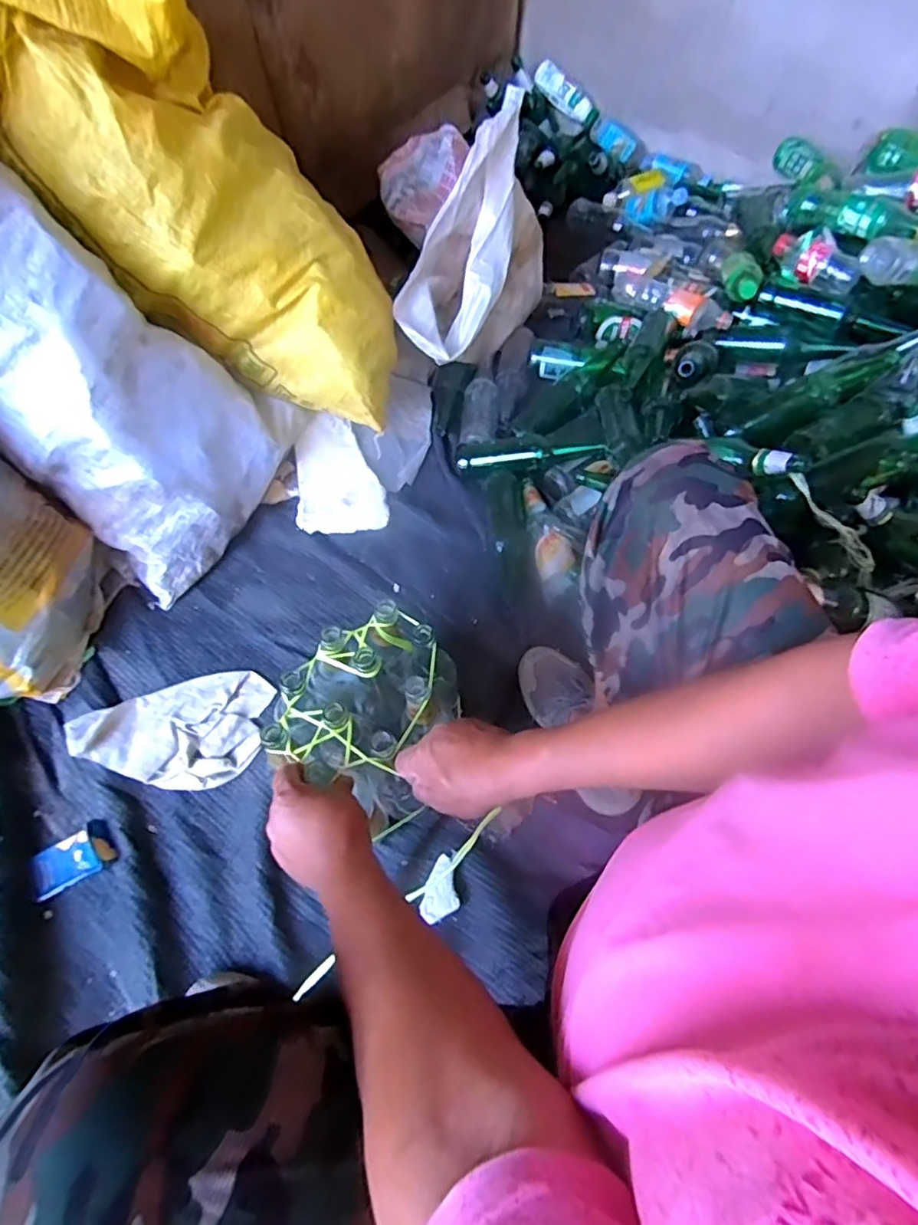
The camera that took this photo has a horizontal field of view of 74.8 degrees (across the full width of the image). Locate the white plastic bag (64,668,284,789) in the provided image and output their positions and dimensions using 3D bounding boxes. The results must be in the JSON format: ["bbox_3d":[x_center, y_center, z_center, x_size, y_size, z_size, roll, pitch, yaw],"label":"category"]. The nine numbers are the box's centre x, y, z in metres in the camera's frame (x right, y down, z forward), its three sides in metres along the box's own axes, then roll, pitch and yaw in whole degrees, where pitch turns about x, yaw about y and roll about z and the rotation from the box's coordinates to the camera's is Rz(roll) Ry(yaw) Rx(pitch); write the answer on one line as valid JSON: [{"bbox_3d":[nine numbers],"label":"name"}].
[{"bbox_3d":[-0.424,0.158,0.875,0.265,0.047,0.183,4,61,1],"label":"white plastic bag"}]

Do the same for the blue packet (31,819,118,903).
[{"bbox_3d":[-0.512,0.327,0.799,0.103,0.014,0.065,-27,65,-15],"label":"blue packet"}]

